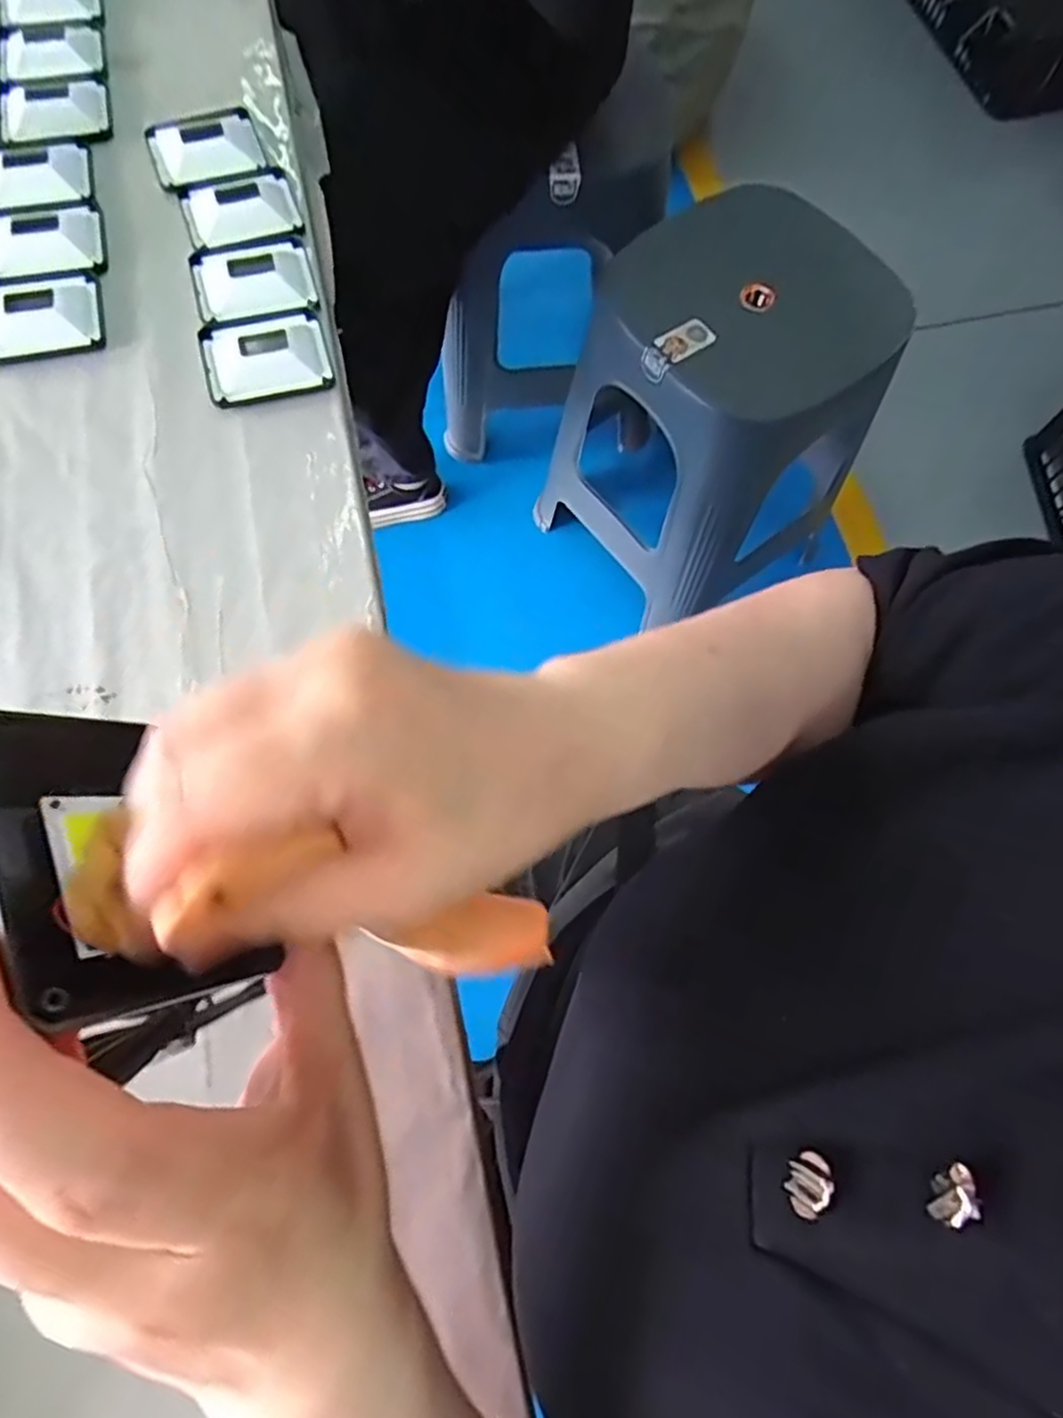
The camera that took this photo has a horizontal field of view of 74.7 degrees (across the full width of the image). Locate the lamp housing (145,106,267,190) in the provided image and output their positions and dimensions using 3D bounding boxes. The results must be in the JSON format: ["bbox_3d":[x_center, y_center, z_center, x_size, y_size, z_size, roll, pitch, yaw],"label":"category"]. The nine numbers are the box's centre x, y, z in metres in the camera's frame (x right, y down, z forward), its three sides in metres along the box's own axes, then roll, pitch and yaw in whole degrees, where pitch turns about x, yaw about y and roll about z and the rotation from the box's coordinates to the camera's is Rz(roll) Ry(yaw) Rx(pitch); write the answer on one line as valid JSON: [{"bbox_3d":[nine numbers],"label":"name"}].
[{"bbox_3d":[-0.240,-0.413,0.508,0.077,0.009,0.063,-18,73,-8],"label":"lamp housing"}]

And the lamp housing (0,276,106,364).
[{"bbox_3d":[-0.326,-0.260,0.454,0.081,0.017,0.064,-12,72,-6],"label":"lamp housing"}]

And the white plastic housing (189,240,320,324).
[{"bbox_3d":[-0.190,-0.296,0.470,0.077,0.011,0.067,-13,73,-6],"label":"white plastic housing"}]

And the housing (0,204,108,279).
[{"bbox_3d":[-0.335,-0.321,0.473,0.080,0.014,0.068,-14,73,-6],"label":"housing"}]

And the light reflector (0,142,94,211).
[{"bbox_3d":[-0.355,-0.381,0.492,0.078,0.012,0.062,-15,73,-7],"label":"light reflector"}]

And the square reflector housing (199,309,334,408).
[{"bbox_3d":[-0.175,-0.233,0.452,0.078,0.014,0.064,-15,73,-7],"label":"square reflector housing"}]

